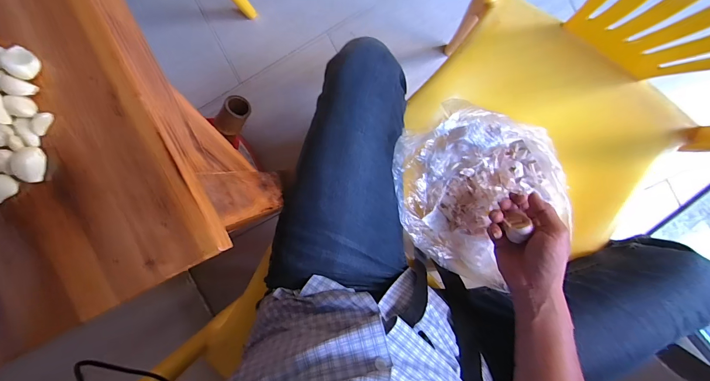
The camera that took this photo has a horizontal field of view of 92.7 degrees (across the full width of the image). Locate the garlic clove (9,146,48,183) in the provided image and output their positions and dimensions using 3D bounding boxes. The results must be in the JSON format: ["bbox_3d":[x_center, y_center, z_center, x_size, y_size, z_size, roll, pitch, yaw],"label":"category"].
[{"bbox_3d":[-0.266,-0.022,0.277,0.018,0.013,0.028,13,97,6],"label":"garlic clove"}]

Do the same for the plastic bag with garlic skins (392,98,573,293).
[{"bbox_3d":[0.176,-0.005,0.490,0.240,0.110,0.237,40,99,2],"label":"plastic bag with garlic skins"}]

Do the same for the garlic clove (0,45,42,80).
[{"bbox_3d":[-0.263,-0.101,0.269,0.022,0.018,0.023,16,97,6],"label":"garlic clove"}]

